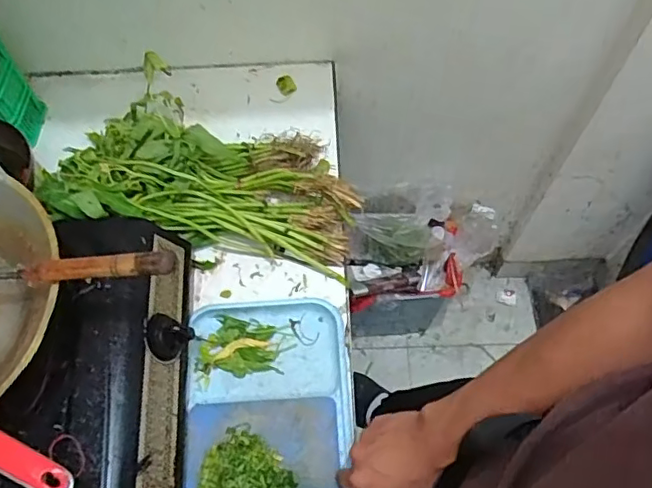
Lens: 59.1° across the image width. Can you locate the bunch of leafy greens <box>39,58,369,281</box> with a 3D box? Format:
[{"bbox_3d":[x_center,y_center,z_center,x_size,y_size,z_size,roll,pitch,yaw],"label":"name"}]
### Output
[{"bbox_3d":[-0.160,-0.111,0.774,0.384,0.138,0.245,4,63,3],"label":"bunch of leafy greens"}]

